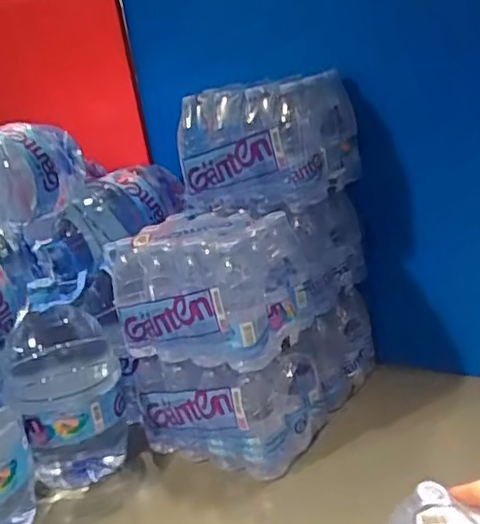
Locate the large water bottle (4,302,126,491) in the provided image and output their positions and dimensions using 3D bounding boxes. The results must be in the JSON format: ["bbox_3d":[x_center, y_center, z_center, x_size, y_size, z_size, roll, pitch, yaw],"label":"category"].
[{"bbox_3d":[-0.287,0.232,1.102,0.169,0.281,0.173,-14,18,-13],"label":"large water bottle"}]

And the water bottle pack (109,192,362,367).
[{"bbox_3d":[-0.005,0.003,1.132,0.299,0.188,0.378,3,22,35],"label":"water bottle pack"}]

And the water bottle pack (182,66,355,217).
[{"bbox_3d":[0.050,-0.213,1.136,0.253,0.207,0.172,4,22,37],"label":"water bottle pack"}]

